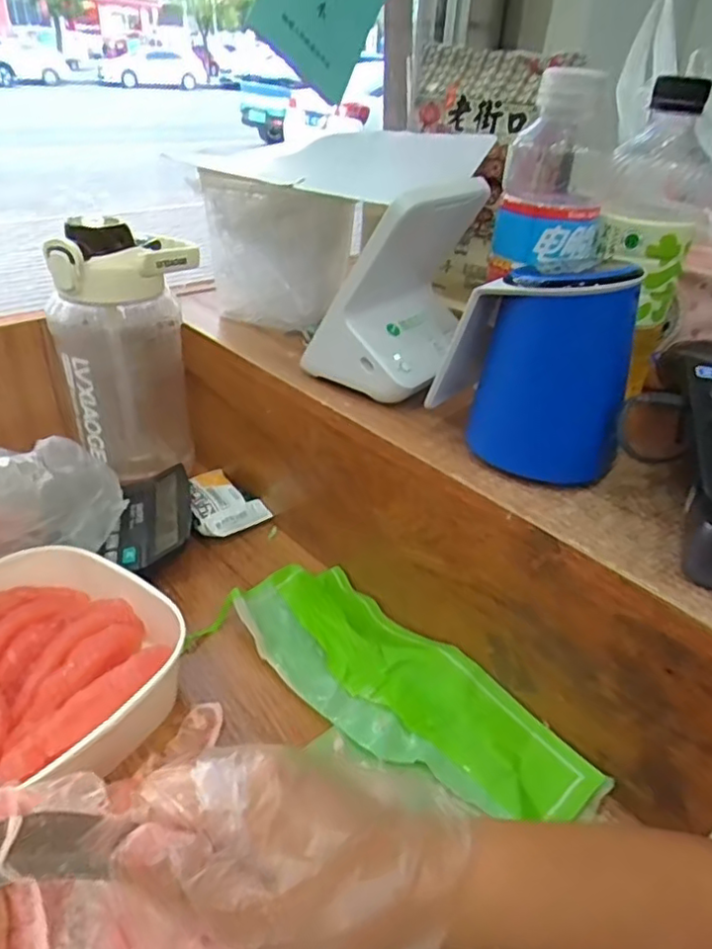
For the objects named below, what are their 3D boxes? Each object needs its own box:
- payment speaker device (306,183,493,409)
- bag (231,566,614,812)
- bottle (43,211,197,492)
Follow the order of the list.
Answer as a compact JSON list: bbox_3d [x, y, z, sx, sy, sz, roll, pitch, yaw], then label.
[{"bbox_3d":[0.029,-0.140,0.458,0.096,0.131,0.122,18,35,20],"label":"payment speaker device"},{"bbox_3d":[0.025,0.137,0.412,0.094,0.018,0.250,-24,42,-36],"label":"bag"},{"bbox_3d":[-0.193,-0.101,0.549,0.116,0.210,0.077,-7,35,-18],"label":"bottle"}]

